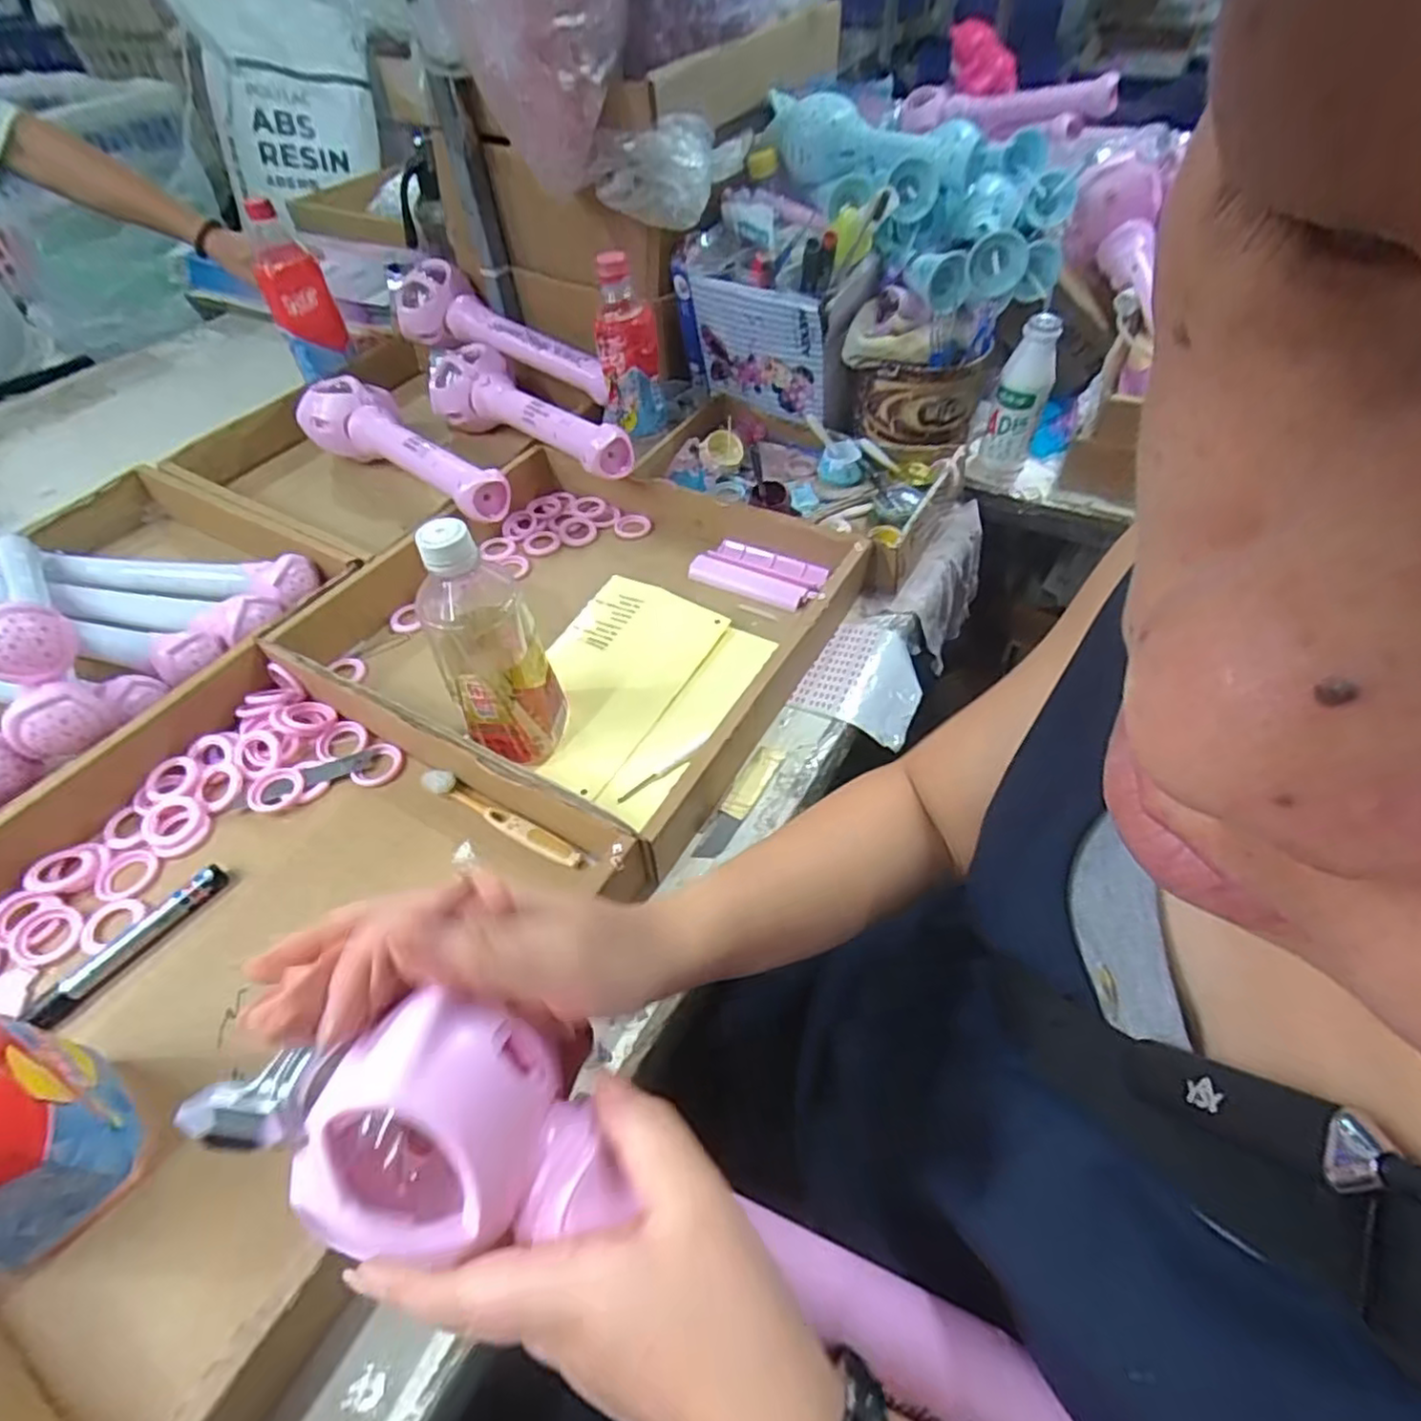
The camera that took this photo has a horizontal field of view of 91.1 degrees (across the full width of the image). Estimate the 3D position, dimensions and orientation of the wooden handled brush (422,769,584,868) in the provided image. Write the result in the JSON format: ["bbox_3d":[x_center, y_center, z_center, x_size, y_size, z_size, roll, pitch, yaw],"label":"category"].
[{"bbox_3d":[-0.144,0.074,0.481,0.135,0.012,0.016,25,55,21],"label":"wooden handled brush"}]

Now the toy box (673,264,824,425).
[{"bbox_3d":[0.039,-0.379,0.728,0.172,0.123,0.025,26,56,21],"label":"toy box"}]

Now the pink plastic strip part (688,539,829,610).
[{"bbox_3d":[0.046,-0.128,0.647,0.122,0.010,0.058,21,54,18],"label":"pink plastic strip part"}]

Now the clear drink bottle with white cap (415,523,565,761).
[{"bbox_3d":[-0.150,-0.045,0.472,0.066,0.184,0.078,-21,53,-15],"label":"clear drink bottle with white cap"}]

